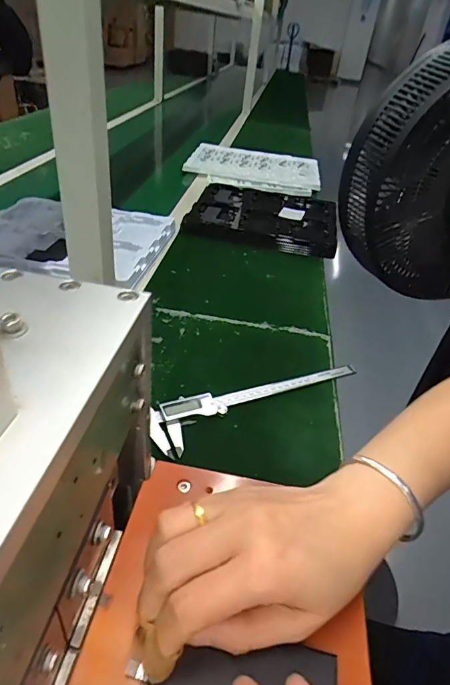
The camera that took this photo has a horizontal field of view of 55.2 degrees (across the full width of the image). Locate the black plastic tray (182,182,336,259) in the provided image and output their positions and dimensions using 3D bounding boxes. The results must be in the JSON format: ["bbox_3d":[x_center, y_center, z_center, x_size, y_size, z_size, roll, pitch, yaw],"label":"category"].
[{"bbox_3d":[0.088,-0.286,0.971,0.316,0.047,0.328,12,36,6],"label":"black plastic tray"}]

